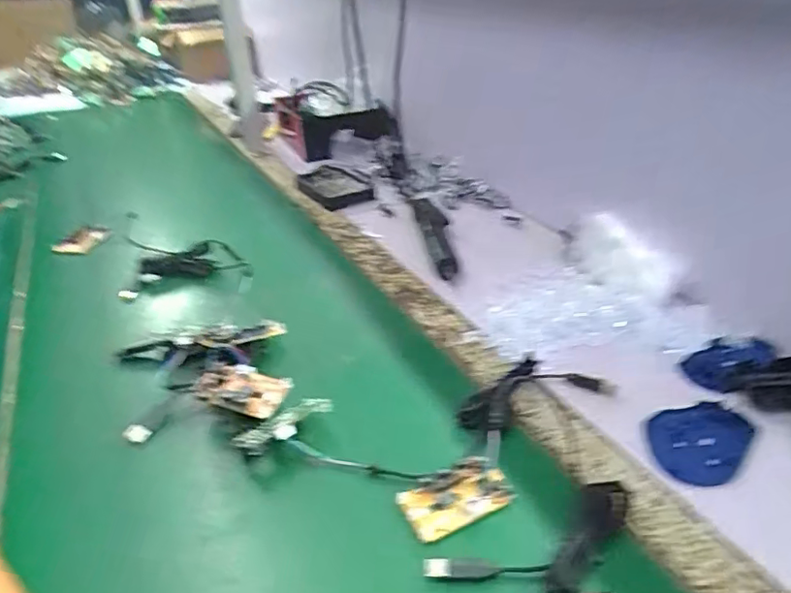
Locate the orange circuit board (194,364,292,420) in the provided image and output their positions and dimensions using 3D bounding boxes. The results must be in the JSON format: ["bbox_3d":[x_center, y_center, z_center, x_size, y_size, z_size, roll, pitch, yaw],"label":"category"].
[{"bbox_3d":[-0.138,0.083,0.509,0.080,0.009,0.045,11,38,11],"label":"orange circuit board"}]

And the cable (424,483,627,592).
[{"bbox_3d":[0.103,0.170,0.380,0.154,0.011,0.064,-15,33,-19],"label":"cable"}]

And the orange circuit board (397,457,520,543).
[{"bbox_3d":[0.045,0.148,0.424,0.079,0.008,0.047,-17,34,-23],"label":"orange circuit board"}]

